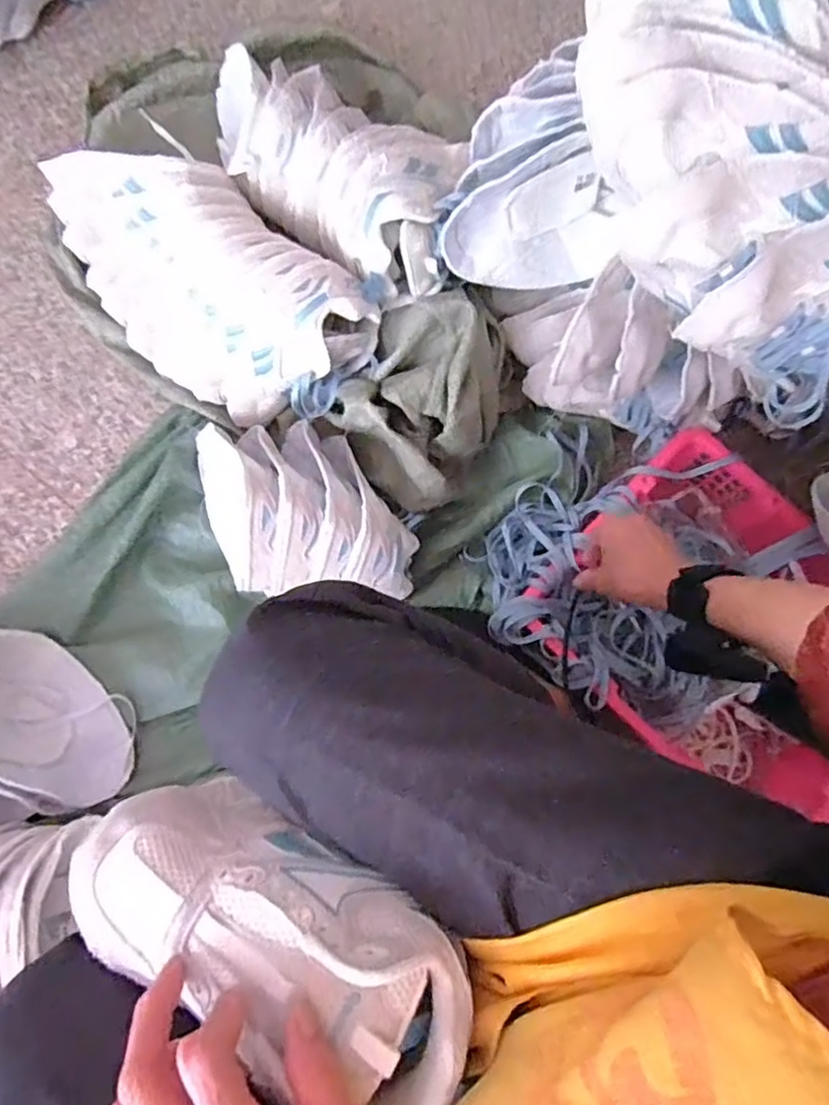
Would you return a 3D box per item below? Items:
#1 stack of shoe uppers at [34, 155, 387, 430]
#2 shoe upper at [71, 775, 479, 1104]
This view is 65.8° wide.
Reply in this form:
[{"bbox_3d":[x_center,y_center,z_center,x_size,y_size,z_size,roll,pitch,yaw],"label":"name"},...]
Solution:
[{"bbox_3d":[-0.248,-0.331,0.751,0.224,0.142,0.430,-36,81,-8],"label":"stack of shoe uppers"},{"bbox_3d":[-0.073,0.199,0.330,0.215,0.063,0.096,22,79,16],"label":"shoe upper"}]

